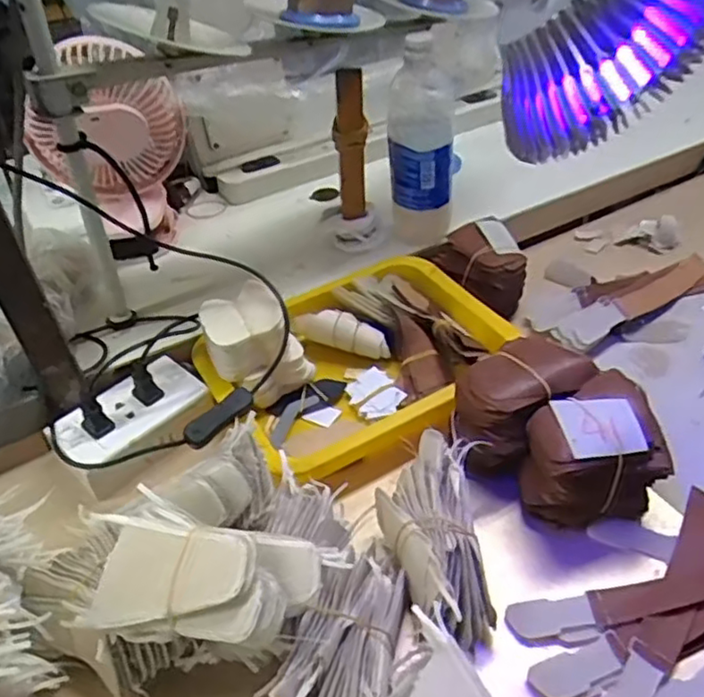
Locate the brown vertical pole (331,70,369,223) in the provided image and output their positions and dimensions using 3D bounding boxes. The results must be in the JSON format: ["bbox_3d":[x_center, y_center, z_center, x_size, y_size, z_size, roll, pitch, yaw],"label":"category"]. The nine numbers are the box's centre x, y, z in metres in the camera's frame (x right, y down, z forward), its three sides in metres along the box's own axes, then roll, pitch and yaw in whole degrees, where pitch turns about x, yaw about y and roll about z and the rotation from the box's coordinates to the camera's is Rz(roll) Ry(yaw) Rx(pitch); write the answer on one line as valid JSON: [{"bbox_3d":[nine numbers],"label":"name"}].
[{"bbox_3d":[-0.001,-0.192,0.637,0.031,0.153,0.028,-5,41,0],"label":"brown vertical pole"}]

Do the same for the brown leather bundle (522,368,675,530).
[{"bbox_3d":[0.173,0.073,0.476,0.099,0.083,0.080,-6,42,-2],"label":"brown leather bundle"}]

